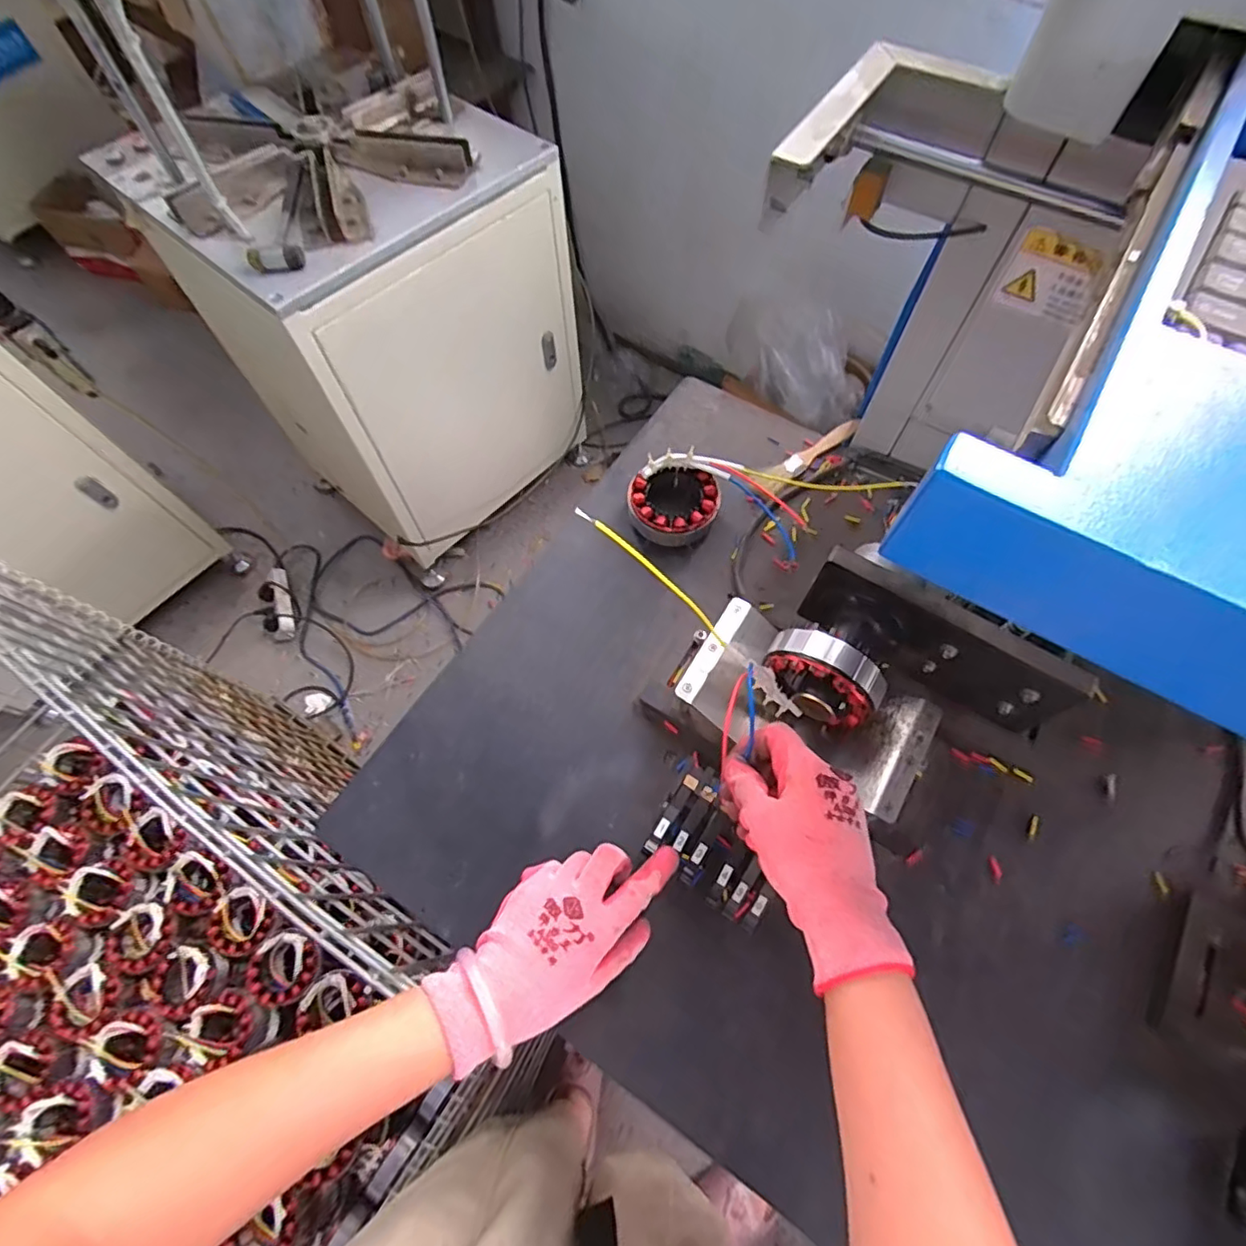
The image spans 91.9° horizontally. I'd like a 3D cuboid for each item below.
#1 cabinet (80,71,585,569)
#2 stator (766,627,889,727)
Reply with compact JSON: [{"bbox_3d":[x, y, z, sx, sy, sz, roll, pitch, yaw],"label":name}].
[{"bbox_3d":[-0.448,-0.598,1.226,0.473,0.658,0.522,39,72,17],"label":"cabinet"},{"bbox_3d":[0.148,0.041,0.447,0.086,0.066,0.050,26,68,13],"label":"stator"}]

